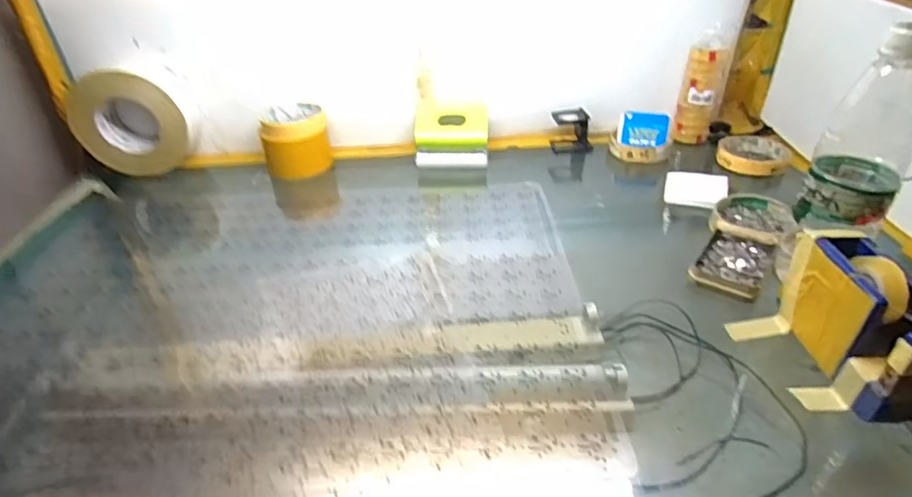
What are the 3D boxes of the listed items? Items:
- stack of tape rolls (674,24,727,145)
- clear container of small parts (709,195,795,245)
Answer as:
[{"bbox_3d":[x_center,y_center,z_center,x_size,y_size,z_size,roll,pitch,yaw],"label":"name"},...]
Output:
[{"bbox_3d":[0.347,-0.229,0.751,0.046,0.148,0.052,12,37,21],"label":"stack of tape rolls"},{"bbox_3d":[0.319,-0.032,0.569,0.075,0.014,0.090,21,41,31],"label":"clear container of small parts"}]

